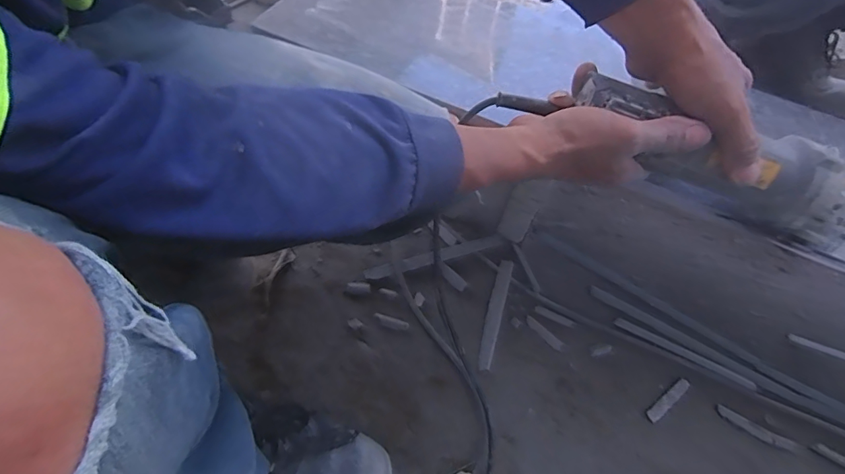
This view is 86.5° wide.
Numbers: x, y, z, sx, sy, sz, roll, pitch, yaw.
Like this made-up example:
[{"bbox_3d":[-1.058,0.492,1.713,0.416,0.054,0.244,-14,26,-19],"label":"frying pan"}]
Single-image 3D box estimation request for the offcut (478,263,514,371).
[{"bbox_3d":[0.100,0.103,0.613,0.020,0.013,0.156,16,59,5],"label":"offcut"}]

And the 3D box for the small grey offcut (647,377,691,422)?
[{"bbox_3d":[0.316,0.207,0.575,0.080,0.004,0.015,-31,66,-21],"label":"small grey offcut"}]

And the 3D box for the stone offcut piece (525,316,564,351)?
[{"bbox_3d":[0.166,0.131,0.613,0.059,0.004,0.013,40,64,18],"label":"stone offcut piece"}]

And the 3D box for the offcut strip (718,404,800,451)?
[{"bbox_3d":[0.423,0.244,0.568,0.101,0.004,0.017,25,60,10],"label":"offcut strip"}]

